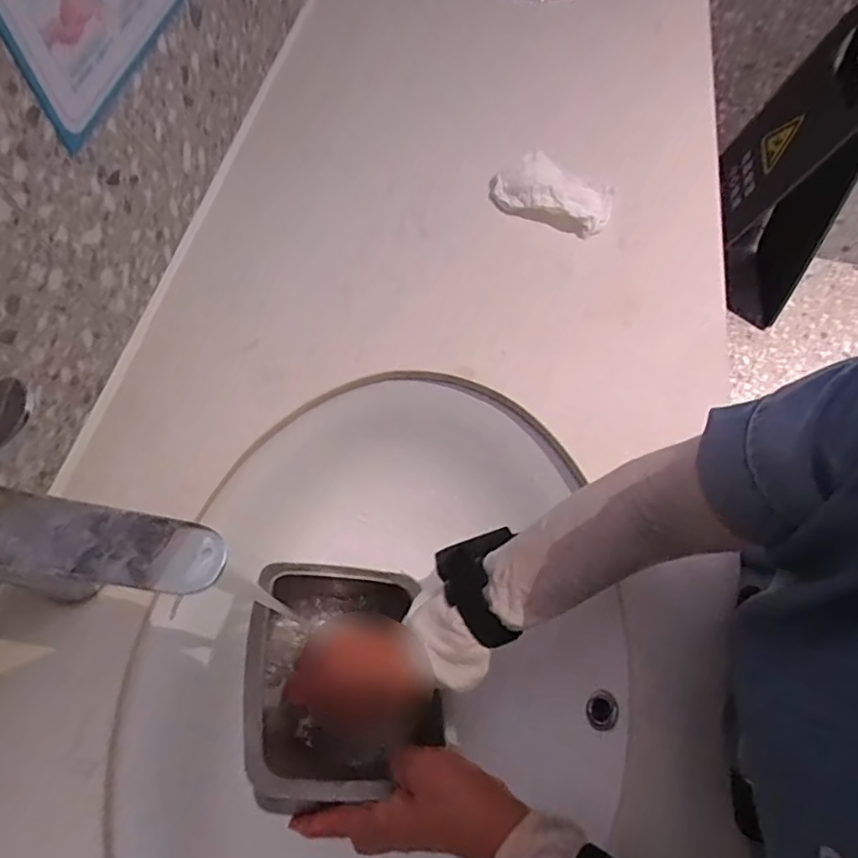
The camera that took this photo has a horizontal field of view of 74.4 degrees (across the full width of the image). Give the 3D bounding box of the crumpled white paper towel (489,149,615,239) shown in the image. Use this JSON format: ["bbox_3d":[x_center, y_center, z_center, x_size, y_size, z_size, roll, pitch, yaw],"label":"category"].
[{"bbox_3d":[0.146,-0.278,0.661,0.139,0.042,0.078,25,65,9],"label":"crumpled white paper towel"}]

